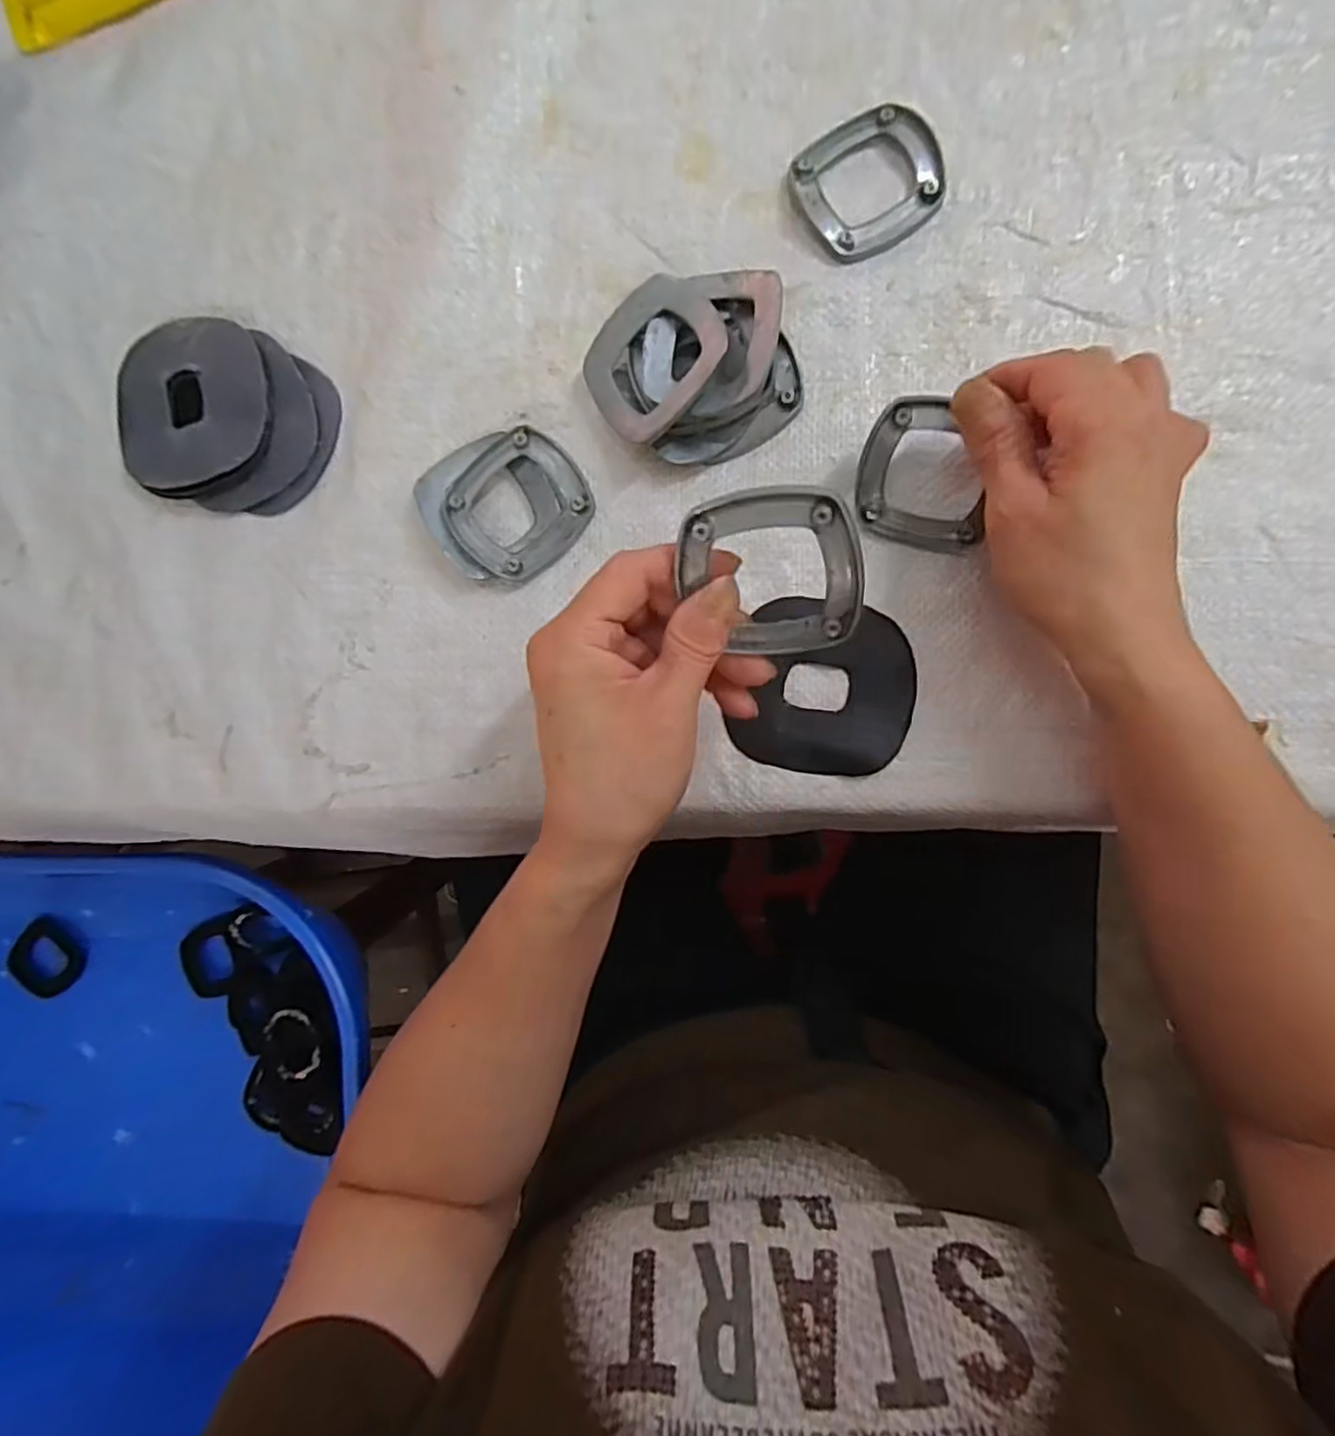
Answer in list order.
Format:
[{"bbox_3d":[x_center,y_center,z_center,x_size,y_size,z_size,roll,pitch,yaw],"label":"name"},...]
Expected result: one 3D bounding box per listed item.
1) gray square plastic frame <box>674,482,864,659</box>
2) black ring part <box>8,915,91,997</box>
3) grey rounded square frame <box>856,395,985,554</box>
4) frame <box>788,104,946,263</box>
[{"bbox_3d":[0.036,-0.048,0.233,0.058,0.009,0.058,-2,119,22],"label":"gray square plastic frame"},{"bbox_3d":[-0.550,0.211,0.611,0.068,0.015,0.067,0,90,6],"label":"black ring part"},{"bbox_3d":[0.108,-0.100,0.287,0.054,0.010,0.059,8,119,-1],"label":"grey rounded square frame"},{"bbox_3d":[0.088,-0.236,0.302,0.062,0.008,0.057,-30,87,5],"label":"frame"}]

